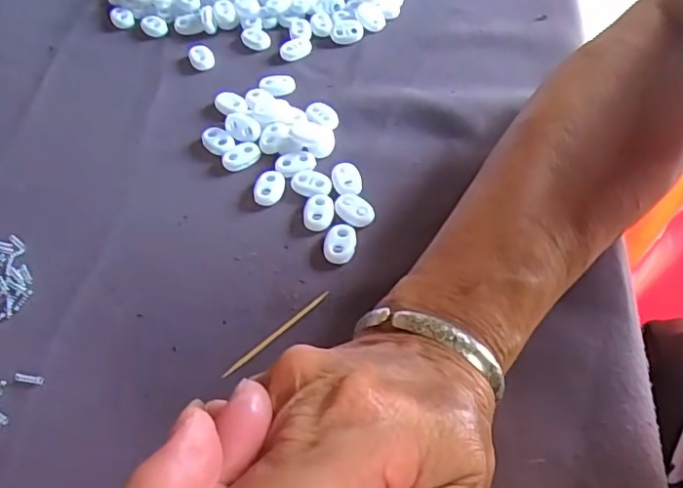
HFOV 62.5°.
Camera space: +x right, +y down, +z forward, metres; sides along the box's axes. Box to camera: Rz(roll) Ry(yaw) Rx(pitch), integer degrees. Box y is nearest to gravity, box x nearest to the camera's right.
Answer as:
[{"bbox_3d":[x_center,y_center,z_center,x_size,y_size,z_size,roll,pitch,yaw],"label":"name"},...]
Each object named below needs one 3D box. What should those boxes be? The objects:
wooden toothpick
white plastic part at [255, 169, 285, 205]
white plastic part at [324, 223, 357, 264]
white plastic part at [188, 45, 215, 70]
[{"bbox_3d":[-0.028,0.040,0.253,0.060,0.004,0.004,-36,60,-23],"label":"wooden toothpick"},{"bbox_3d":[-0.039,-0.031,0.305,0.015,0.005,0.022,1,53,3],"label":"white plastic part"},{"bbox_3d":[0.000,-0.002,0.280,0.015,0.005,0.022,5,54,6],"label":"white plastic part"},{"bbox_3d":[-0.094,-0.125,0.377,0.016,0.007,0.022,-14,54,-8],"label":"white plastic part"}]

